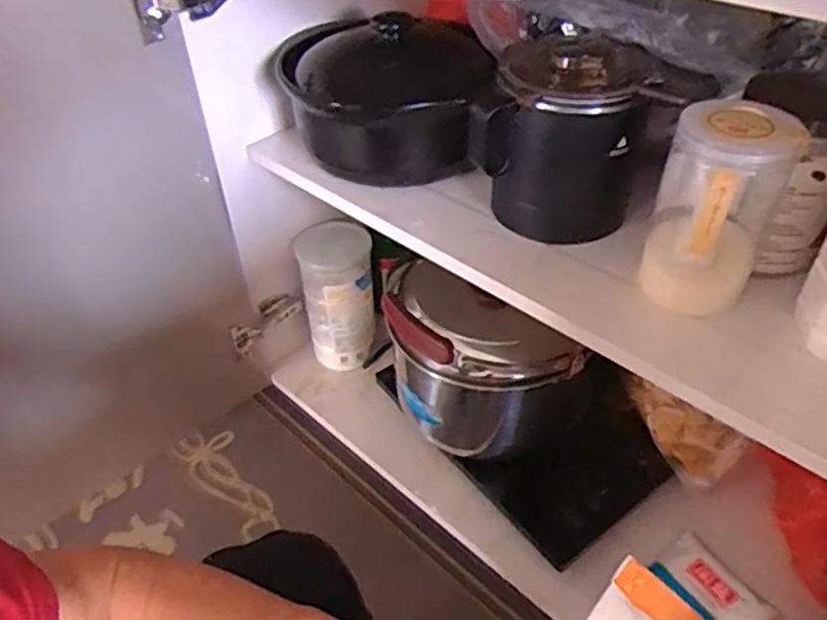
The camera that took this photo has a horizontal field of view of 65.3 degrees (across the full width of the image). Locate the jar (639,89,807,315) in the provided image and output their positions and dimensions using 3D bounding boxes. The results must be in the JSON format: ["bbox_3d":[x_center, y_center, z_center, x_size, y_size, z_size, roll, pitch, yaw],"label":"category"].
[{"bbox_3d":[0.235,-0.076,0.505,0.086,0.150,0.080,20,47,24],"label":"jar"}]

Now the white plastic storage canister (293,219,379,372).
[{"bbox_3d":[-0.104,-0.016,0.935,0.105,0.211,0.100,-5,42,-2],"label":"white plastic storage canister"}]

